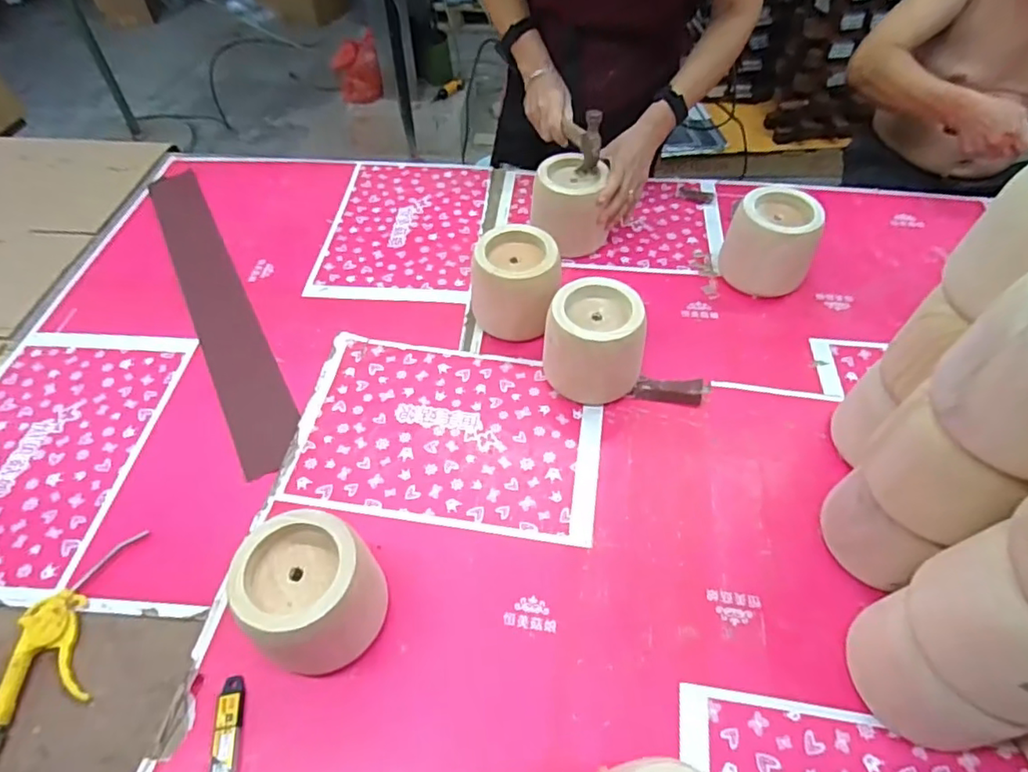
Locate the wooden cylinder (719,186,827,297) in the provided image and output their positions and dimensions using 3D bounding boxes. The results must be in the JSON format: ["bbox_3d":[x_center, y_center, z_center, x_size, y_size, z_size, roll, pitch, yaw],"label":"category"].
[{"bbox_3d":[0.404,-0.223,0.934,0.125,0.133,0.116,-22,54,-15],"label":"wooden cylinder"}]

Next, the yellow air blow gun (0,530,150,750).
[{"bbox_3d":[-0.492,0.281,0.634,0.090,0.022,0.252,-1,51,1],"label":"yellow air blow gun"}]

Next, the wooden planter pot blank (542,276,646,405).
[{"bbox_3d":[0.111,-0.060,0.816,0.128,0.142,0.123,-1,51,2],"label":"wooden planter pot blank"}]

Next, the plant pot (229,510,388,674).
[{"bbox_3d":[-0.208,0.217,0.608,0.125,0.128,0.124,0,52,0],"label":"plant pot"}]

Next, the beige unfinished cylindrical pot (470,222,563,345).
[{"bbox_3d":[0.006,-0.151,0.893,0.130,0.135,0.115,24,56,21],"label":"beige unfinished cylindrical pot"}]

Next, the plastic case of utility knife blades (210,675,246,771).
[{"bbox_3d":[-0.283,0.354,0.578,0.026,0.009,0.127,-8,51,-4],"label":"plastic case of utility knife blades"}]

